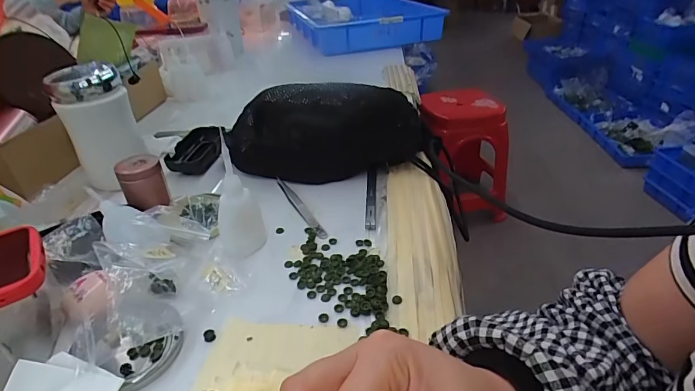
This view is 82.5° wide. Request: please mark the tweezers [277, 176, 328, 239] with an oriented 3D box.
[{"bbox_3d":[-0.056,0.010,0.453,0.010,0.004,0.131,-18,37,-24],"label":"tweezers"}]

